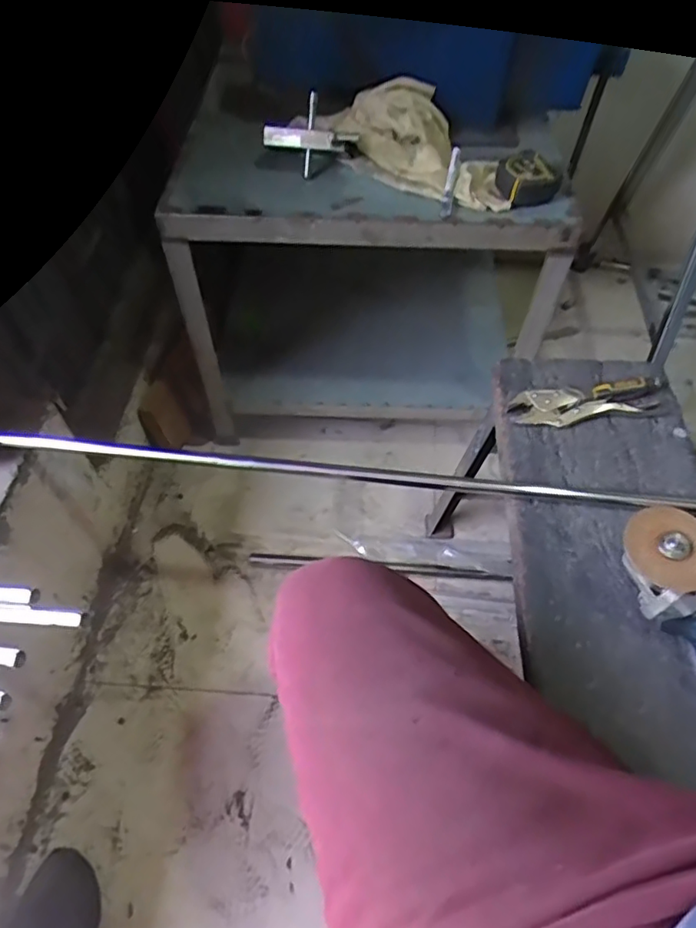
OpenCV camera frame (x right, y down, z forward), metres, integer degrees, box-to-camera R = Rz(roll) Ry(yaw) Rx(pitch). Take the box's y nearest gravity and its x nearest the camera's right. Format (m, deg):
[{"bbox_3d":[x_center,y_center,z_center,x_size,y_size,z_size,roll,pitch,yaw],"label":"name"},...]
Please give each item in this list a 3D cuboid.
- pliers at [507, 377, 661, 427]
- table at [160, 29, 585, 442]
[{"bbox_3d":[0.330,-0.087,0.809,0.213,0.035,0.061,-6,55,-5],"label":"pliers"},{"bbox_3d":[0.032,-0.336,1.138,0.683,0.615,0.385,4,55,2],"label":"table"}]

